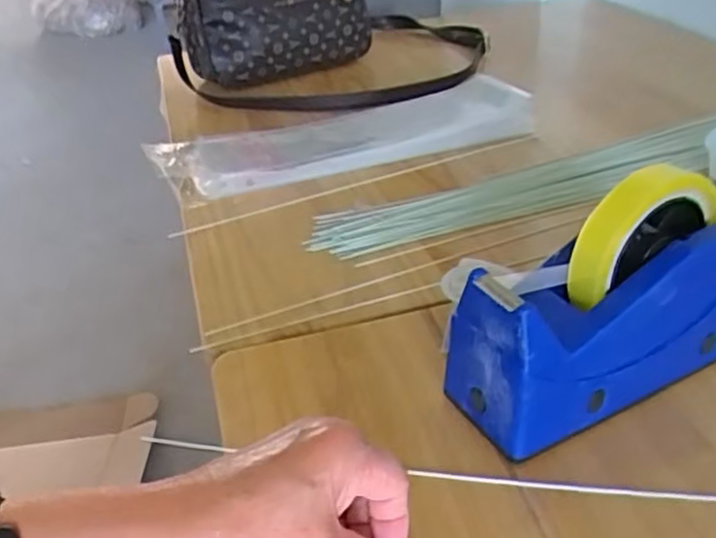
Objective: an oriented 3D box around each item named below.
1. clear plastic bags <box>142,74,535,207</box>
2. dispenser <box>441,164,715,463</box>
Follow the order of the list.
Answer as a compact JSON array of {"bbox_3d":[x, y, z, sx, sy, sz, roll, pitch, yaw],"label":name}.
[{"bbox_3d":[-0.009,-0.149,0.756,0.410,0.034,0.131,-13,35,-15],"label":"clear plastic bags"},{"bbox_3d":[0.152,0.015,0.405,0.200,0.130,0.064,-18,36,-20],"label":"dispenser"}]

